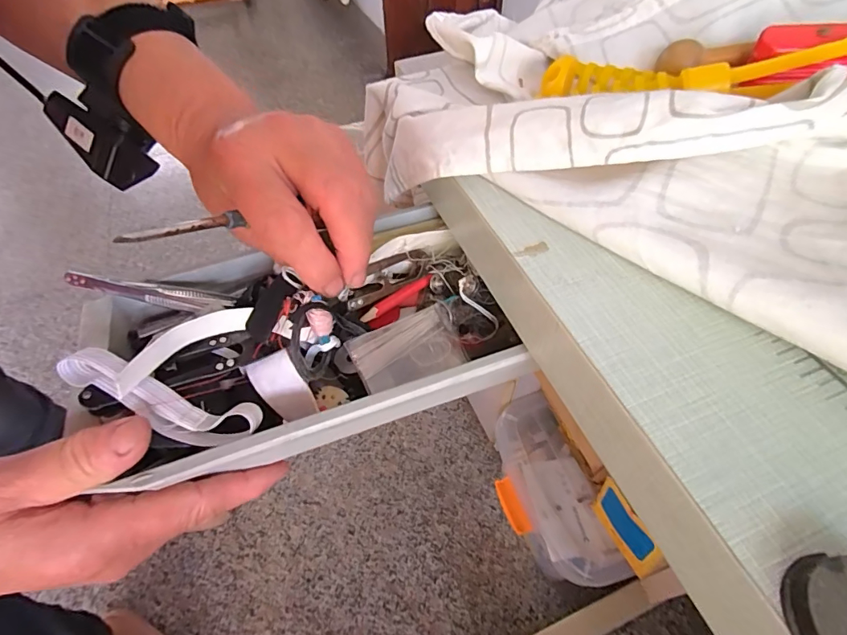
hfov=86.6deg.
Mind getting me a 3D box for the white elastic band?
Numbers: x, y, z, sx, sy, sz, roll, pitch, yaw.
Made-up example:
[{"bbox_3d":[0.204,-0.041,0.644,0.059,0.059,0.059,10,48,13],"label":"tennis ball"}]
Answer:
[{"bbox_3d":[-0.121,0.034,0.214,0.079,0.034,0.060,-14,53,-9],"label":"white elastic band"}]

